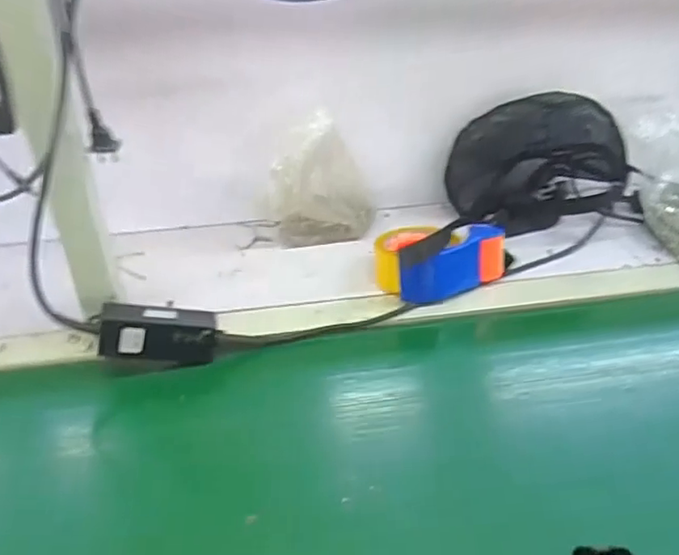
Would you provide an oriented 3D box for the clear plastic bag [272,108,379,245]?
[{"bbox_3d":[-0.023,-0.123,0.824,0.146,0.169,0.103,-2,33,0],"label":"clear plastic bag"}]

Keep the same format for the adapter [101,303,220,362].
[{"bbox_3d":[-0.185,0.056,0.614,0.113,0.051,0.031,8,29,-19],"label":"adapter"}]

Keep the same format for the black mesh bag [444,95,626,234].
[{"bbox_3d":[0.278,-0.171,0.857,0.238,0.168,0.093,4,33,9],"label":"black mesh bag"}]

